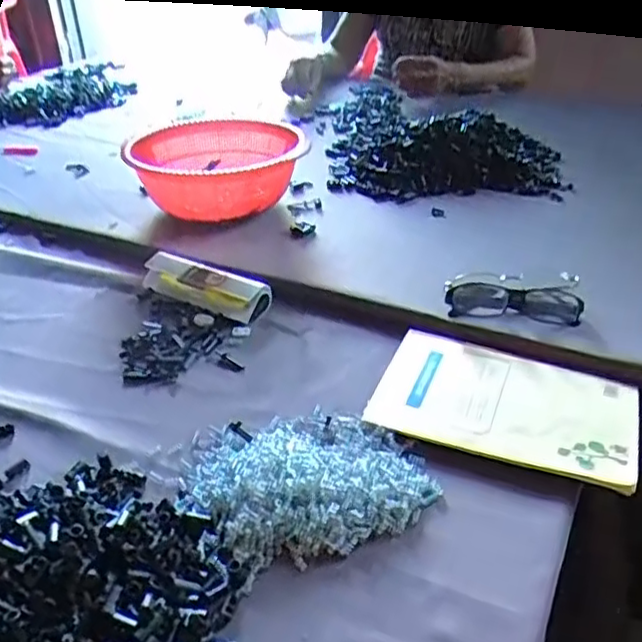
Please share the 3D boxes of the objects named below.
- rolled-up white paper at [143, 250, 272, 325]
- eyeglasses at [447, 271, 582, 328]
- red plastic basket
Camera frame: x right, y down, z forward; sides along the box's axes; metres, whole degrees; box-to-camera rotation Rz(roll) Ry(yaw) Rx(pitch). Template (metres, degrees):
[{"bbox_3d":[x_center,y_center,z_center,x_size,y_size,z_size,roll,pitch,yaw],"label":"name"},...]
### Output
[{"bbox_3d":[-0.128,-0.041,0.725,0.154,0.031,0.047,17,38,28],"label":"rolled-up white paper"},{"bbox_3d":[0.193,-0.024,0.668,0.129,0.034,0.064,4,34,11],"label":"eyeglasses"},{"bbox_3d":[-0.130,-0.205,0.895,0.203,0.093,0.231,7,34,16],"label":"red plastic basket"}]

